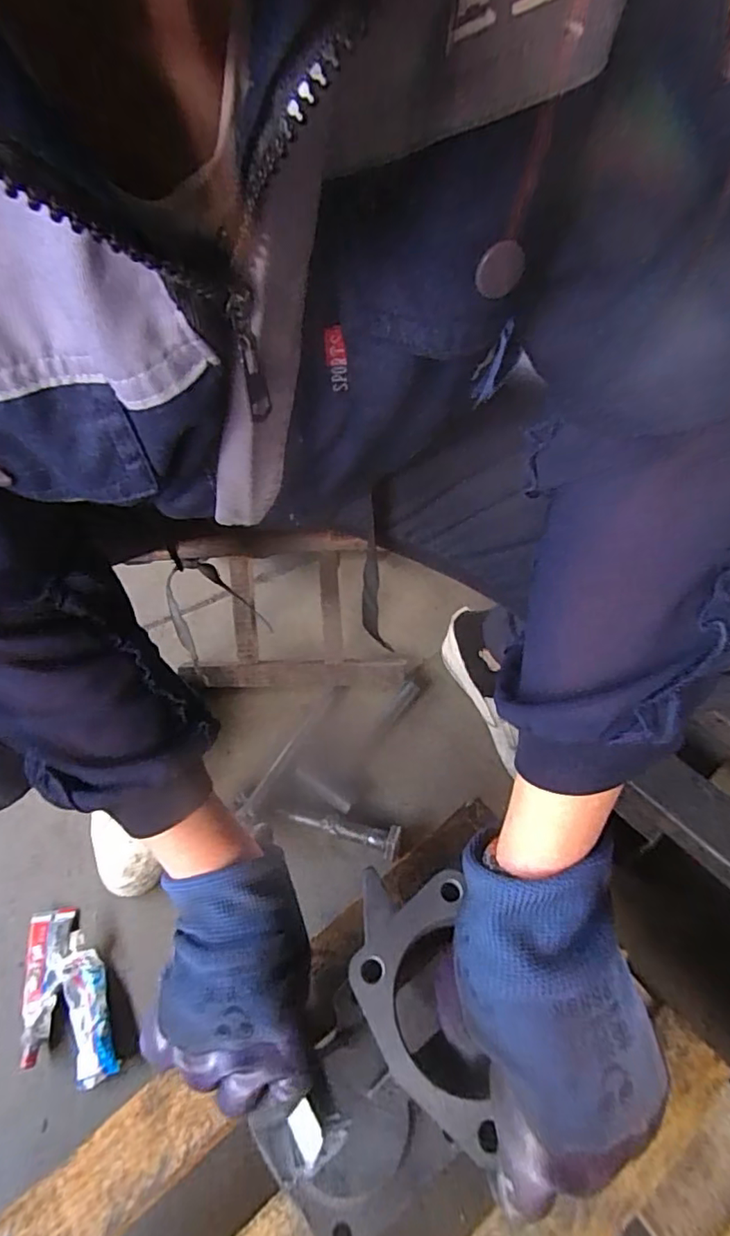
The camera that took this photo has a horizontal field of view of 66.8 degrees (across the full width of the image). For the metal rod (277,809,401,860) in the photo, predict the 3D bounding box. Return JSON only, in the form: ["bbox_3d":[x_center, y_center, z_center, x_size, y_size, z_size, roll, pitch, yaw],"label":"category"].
[{"bbox_3d":[-0.030,0.215,0.556,0.125,0.032,0.029,8,55,9],"label":"metal rod"}]

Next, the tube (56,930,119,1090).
[{"bbox_3d":[-0.247,0.344,0.493,0.035,0.018,0.117,-23,56,-13],"label":"tube"}]

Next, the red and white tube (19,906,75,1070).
[{"bbox_3d":[-0.296,0.338,0.512,0.037,0.021,0.118,-10,54,-4],"label":"red and white tube"}]

